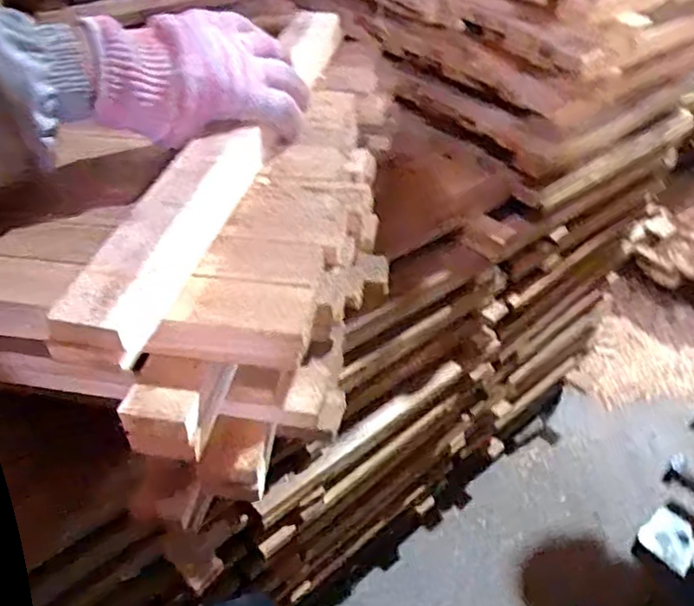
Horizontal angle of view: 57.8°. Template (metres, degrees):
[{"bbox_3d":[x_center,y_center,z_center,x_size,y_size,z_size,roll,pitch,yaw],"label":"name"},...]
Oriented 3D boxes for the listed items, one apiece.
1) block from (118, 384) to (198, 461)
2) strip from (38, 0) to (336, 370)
[{"bbox_3d":[-0.107,0.068,0.365,0.042,0.027,0.029,7,41,5],"label":"block"},{"bbox_3d":[-0.080,-0.127,0.485,0.044,0.037,0.467,11,43,9],"label":"strip"}]

